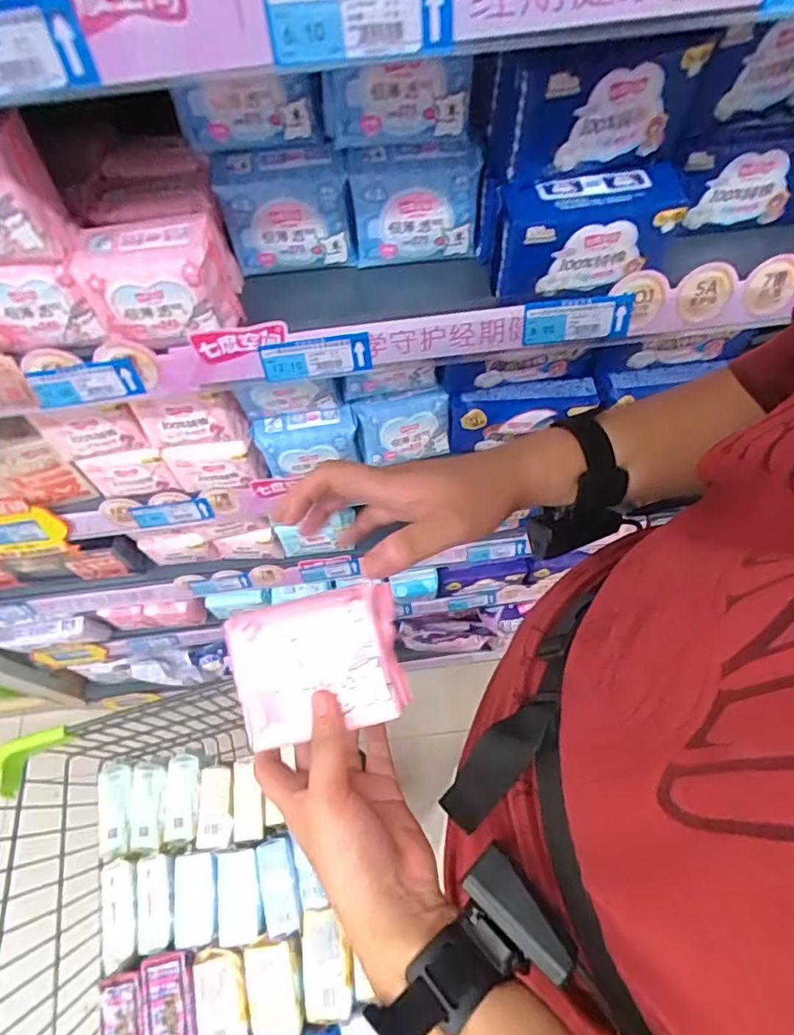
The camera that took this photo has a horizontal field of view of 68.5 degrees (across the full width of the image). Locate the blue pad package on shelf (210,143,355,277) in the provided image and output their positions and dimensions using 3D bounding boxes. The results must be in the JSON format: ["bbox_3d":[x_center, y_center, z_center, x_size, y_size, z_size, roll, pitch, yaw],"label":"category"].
[{"bbox_3d":[-0.098,-0.274,0.523,0.110,0.089,0.050,-3,62,1],"label":"blue pad package on shelf"}]

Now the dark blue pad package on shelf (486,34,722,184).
[{"bbox_3d":[0.147,-0.326,0.441,0.145,0.091,0.070,-17,63,-6],"label":"dark blue pad package on shelf"}]

